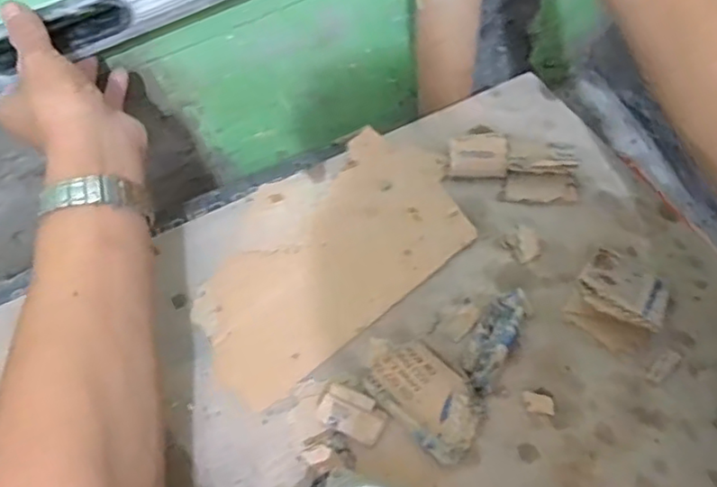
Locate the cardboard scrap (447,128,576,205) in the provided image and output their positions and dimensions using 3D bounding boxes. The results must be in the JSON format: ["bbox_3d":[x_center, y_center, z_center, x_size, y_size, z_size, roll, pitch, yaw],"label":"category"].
[{"bbox_3d":[0.122,-0.060,0.466,0.098,0.031,0.053,10,60,10],"label":"cardboard scrap"}]

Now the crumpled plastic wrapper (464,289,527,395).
[{"bbox_3d":[0.093,0.062,0.399,0.026,0.023,0.081,29,65,20],"label":"crumpled plastic wrapper"}]

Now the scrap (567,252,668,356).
[{"bbox_3d":[0.180,0.033,0.400,0.057,0.039,0.064,34,67,21],"label":"scrap"}]

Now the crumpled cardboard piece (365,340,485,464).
[{"bbox_3d":[0.040,0.096,0.385,0.088,0.015,0.049,38,68,23],"label":"crumpled cardboard piece"}]

